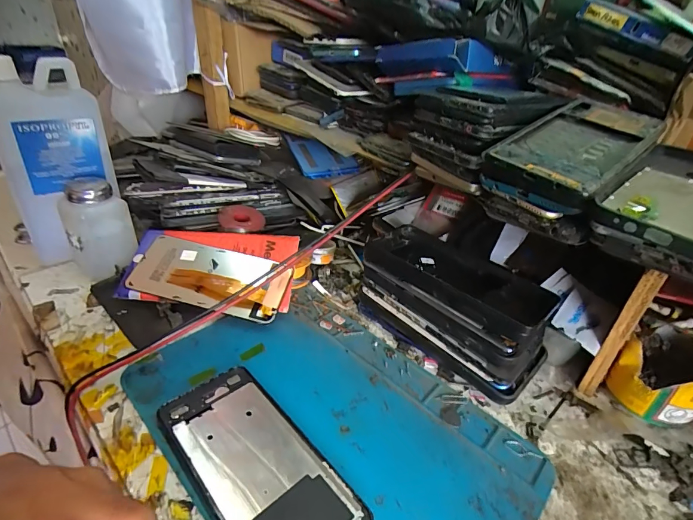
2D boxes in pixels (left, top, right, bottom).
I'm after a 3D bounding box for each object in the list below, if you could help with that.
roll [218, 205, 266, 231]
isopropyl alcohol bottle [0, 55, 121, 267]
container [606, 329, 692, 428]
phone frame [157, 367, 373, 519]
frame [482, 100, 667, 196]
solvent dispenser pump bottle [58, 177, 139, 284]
[{"bbox_3d":[-0.124,-0.049,0.456,0.052,0.014,0.045,-2,35,-8],"label":"roll"},{"bbox_3d":[-0.313,-0.099,0.418,0.103,0.204,0.072,-23,42,-33],"label":"isopropyl alcohol bottle"},{"bbox_3d":[0.263,0.097,0.318,0.070,0.056,0.059,-21,41,-32],"label":"container"},{"bbox_3d":[-0.062,0.139,0.262,0.073,0.008,0.159,-26,44,-37],"label":"phone frame"},{"bbox_3d":[0.170,-0.088,0.281,0.151,0.007,0.078,-32,51,-31],"label":"frame"},{"bbox_3d":[-0.269,-0.032,0.419,0.062,0.098,0.056,-22,42,-33],"label":"solvent dispenser pump bottle"}]

